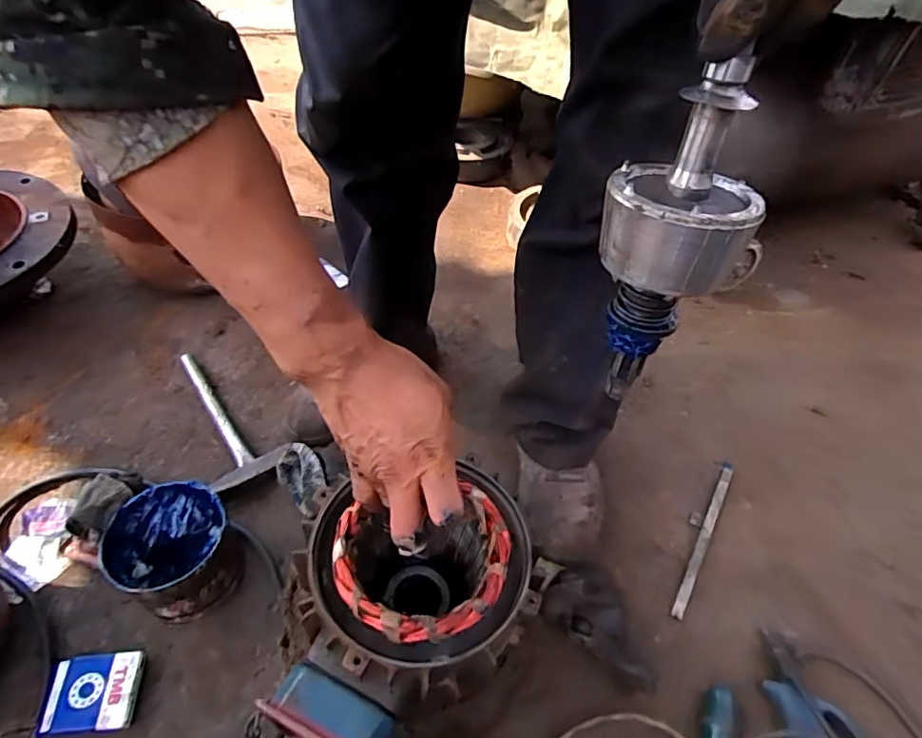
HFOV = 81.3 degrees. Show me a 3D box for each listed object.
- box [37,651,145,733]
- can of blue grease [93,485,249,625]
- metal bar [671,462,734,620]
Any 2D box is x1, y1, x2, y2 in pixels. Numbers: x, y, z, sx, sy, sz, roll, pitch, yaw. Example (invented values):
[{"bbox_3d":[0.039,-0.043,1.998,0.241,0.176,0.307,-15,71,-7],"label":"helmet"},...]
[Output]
[{"bbox_3d":[-0.367,0.322,0.536,0.081,0.028,0.068,-2,49,-4],"label":"box"},{"bbox_3d":[-0.316,0.204,0.603,0.124,0.109,0.112,37,57,23],"label":"can of blue grease"},{"bbox_3d":[0.320,0.214,0.703,0.014,0.013,0.248,27,53,19],"label":"metal bar"}]

